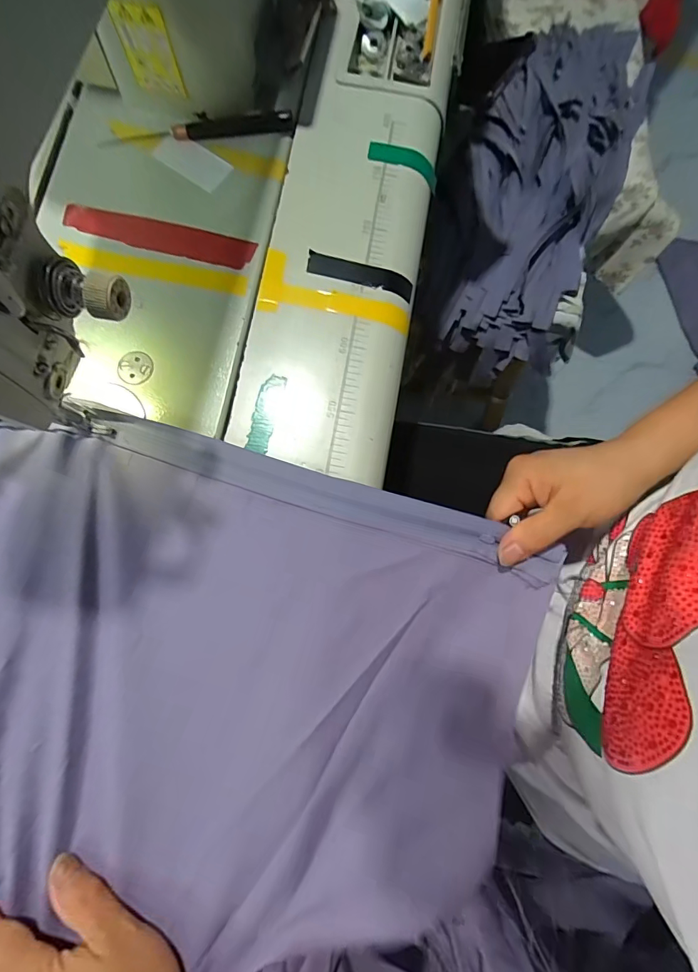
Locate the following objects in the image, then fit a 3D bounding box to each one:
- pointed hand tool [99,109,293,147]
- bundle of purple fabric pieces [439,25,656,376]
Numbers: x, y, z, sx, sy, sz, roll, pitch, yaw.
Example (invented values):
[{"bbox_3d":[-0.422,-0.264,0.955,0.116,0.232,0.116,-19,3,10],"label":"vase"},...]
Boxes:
[{"bbox_3d":[-0.118,-0.278,0.340,0.147,0.010,0.017,-10,79,-3],"label":"pointed hand tool"},{"bbox_3d":[0.328,-0.522,0.703,0.243,0.089,0.689,19,80,3],"label":"bundle of purple fabric pieces"}]

